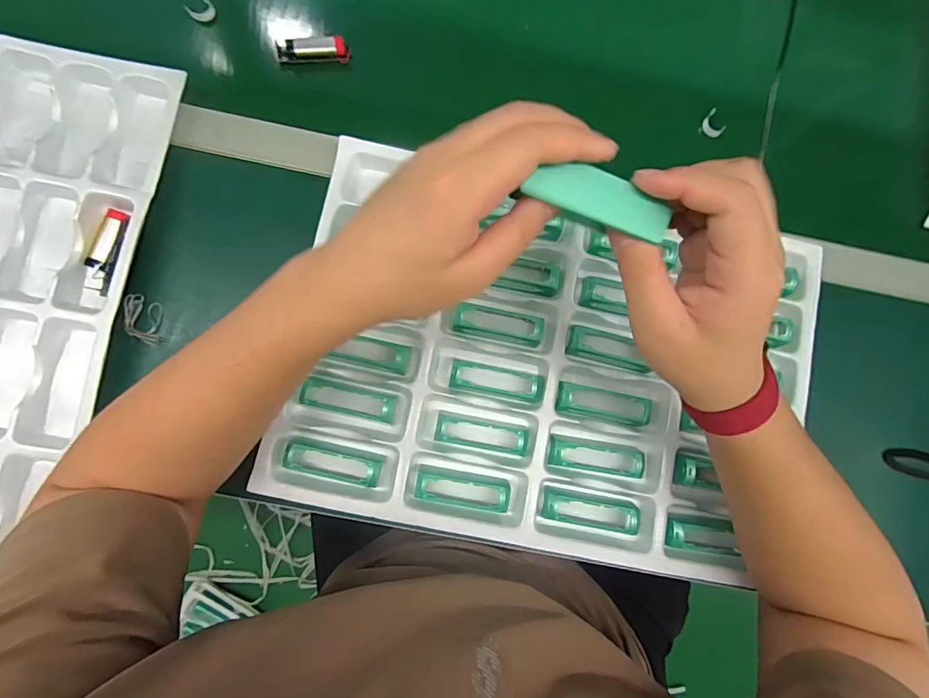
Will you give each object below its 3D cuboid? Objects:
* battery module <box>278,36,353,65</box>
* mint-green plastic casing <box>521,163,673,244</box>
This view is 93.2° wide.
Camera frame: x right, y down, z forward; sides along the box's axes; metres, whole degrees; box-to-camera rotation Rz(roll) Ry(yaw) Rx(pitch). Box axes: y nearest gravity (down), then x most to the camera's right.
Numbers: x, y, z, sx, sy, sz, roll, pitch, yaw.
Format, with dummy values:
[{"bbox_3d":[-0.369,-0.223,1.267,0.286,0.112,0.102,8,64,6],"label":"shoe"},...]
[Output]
[{"bbox_3d":[-0.145,-0.286,0.420,0.069,0.018,0.018,-5,83,-4],"label":"battery module"},{"bbox_3d":[0.066,-0.074,0.216,0.072,0.011,0.023,16,82,-8],"label":"mint-green plastic casing"}]

